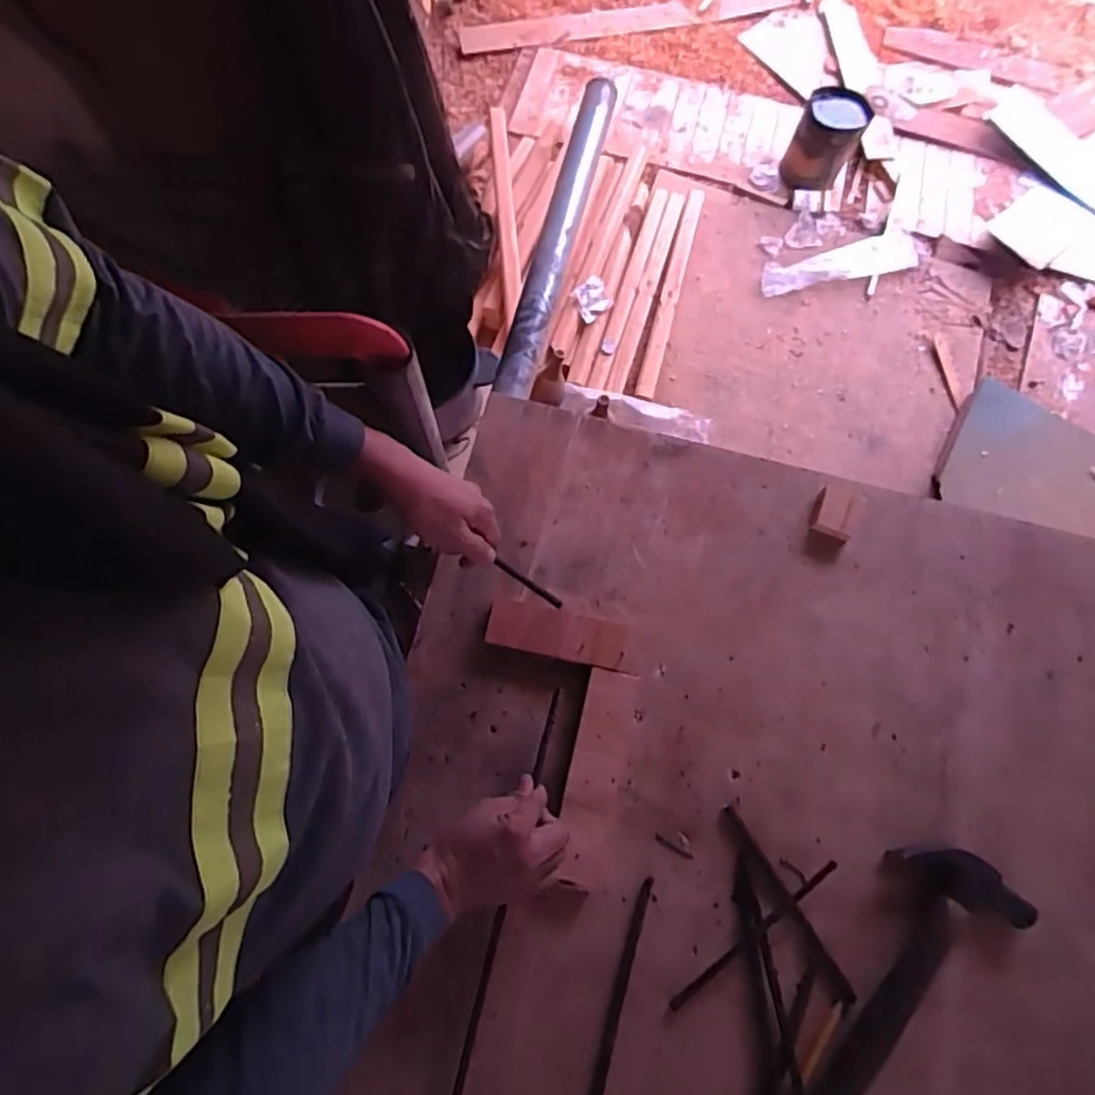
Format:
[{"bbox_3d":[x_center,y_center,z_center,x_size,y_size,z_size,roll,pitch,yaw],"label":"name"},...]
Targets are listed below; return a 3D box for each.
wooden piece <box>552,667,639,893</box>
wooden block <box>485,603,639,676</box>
[{"bbox_3d":[0.049,0.217,0.642,0.053,0.019,0.191,13,71,2],"label":"wooden piece"},{"bbox_3d":[0.017,0.091,0.683,0.155,0.020,0.051,13,75,3],"label":"wooden block"}]

